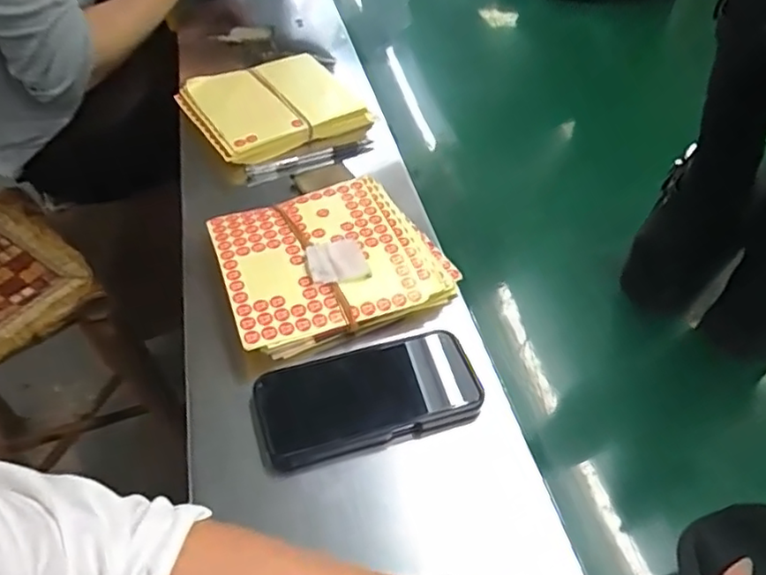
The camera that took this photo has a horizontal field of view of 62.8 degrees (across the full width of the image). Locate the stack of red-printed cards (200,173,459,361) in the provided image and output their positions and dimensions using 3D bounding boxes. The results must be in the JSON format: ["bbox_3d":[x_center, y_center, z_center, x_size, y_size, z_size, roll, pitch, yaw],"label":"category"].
[{"bbox_3d":[-0.049,-0.030,0.578,0.198,0.032,0.169,-21,51,-17],"label":"stack of red-printed cards"}]

